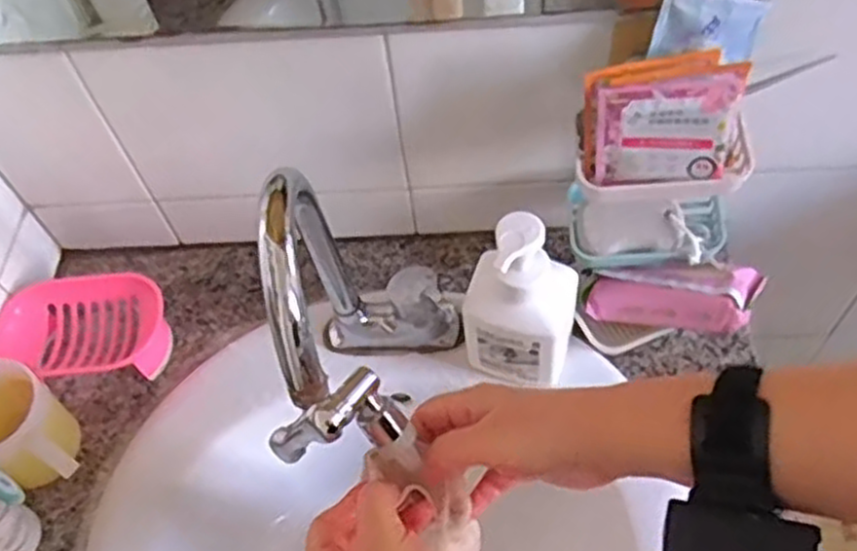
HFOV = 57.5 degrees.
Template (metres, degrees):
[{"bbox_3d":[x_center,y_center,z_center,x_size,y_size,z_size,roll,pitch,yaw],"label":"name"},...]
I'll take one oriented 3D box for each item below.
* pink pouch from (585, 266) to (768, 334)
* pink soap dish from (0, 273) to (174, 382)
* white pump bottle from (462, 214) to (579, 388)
[{"bbox_3d":[0.211,0.018,0.681,0.143,0.032,0.053,-1,55,28],"label":"pink pouch"},{"bbox_3d":[-0.323,0.052,0.741,0.144,0.061,0.096,-9,57,-2],"label":"pink soap dish"},{"bbox_3d":[0.077,0.022,0.642,0.085,0.190,0.075,14,59,13],"label":"white pump bottle"}]

